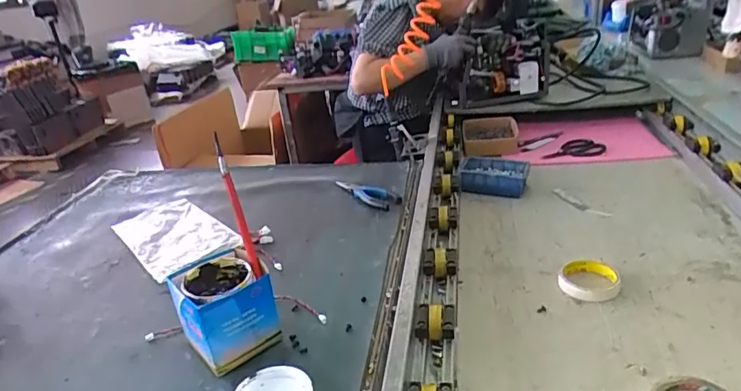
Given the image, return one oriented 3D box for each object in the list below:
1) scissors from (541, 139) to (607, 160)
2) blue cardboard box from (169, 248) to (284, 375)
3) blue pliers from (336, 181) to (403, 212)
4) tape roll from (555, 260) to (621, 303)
[{"bbox_3d":[0.497,-0.118,1.271,0.158,0.025,0.077,-6,25,0],"label":"scissors"},{"bbox_3d":[-0.180,0.140,0.635,0.106,0.103,0.101,-21,29,-29],"label":"blue cardboard box"},{"bbox_3d":[-0.013,-0.002,0.993,0.154,0.014,0.059,16,33,40],"label":"blue pliers"},{"bbox_3d":[0.342,0.130,0.804,0.088,0.018,0.093,4,27,22],"label":"tape roll"}]

